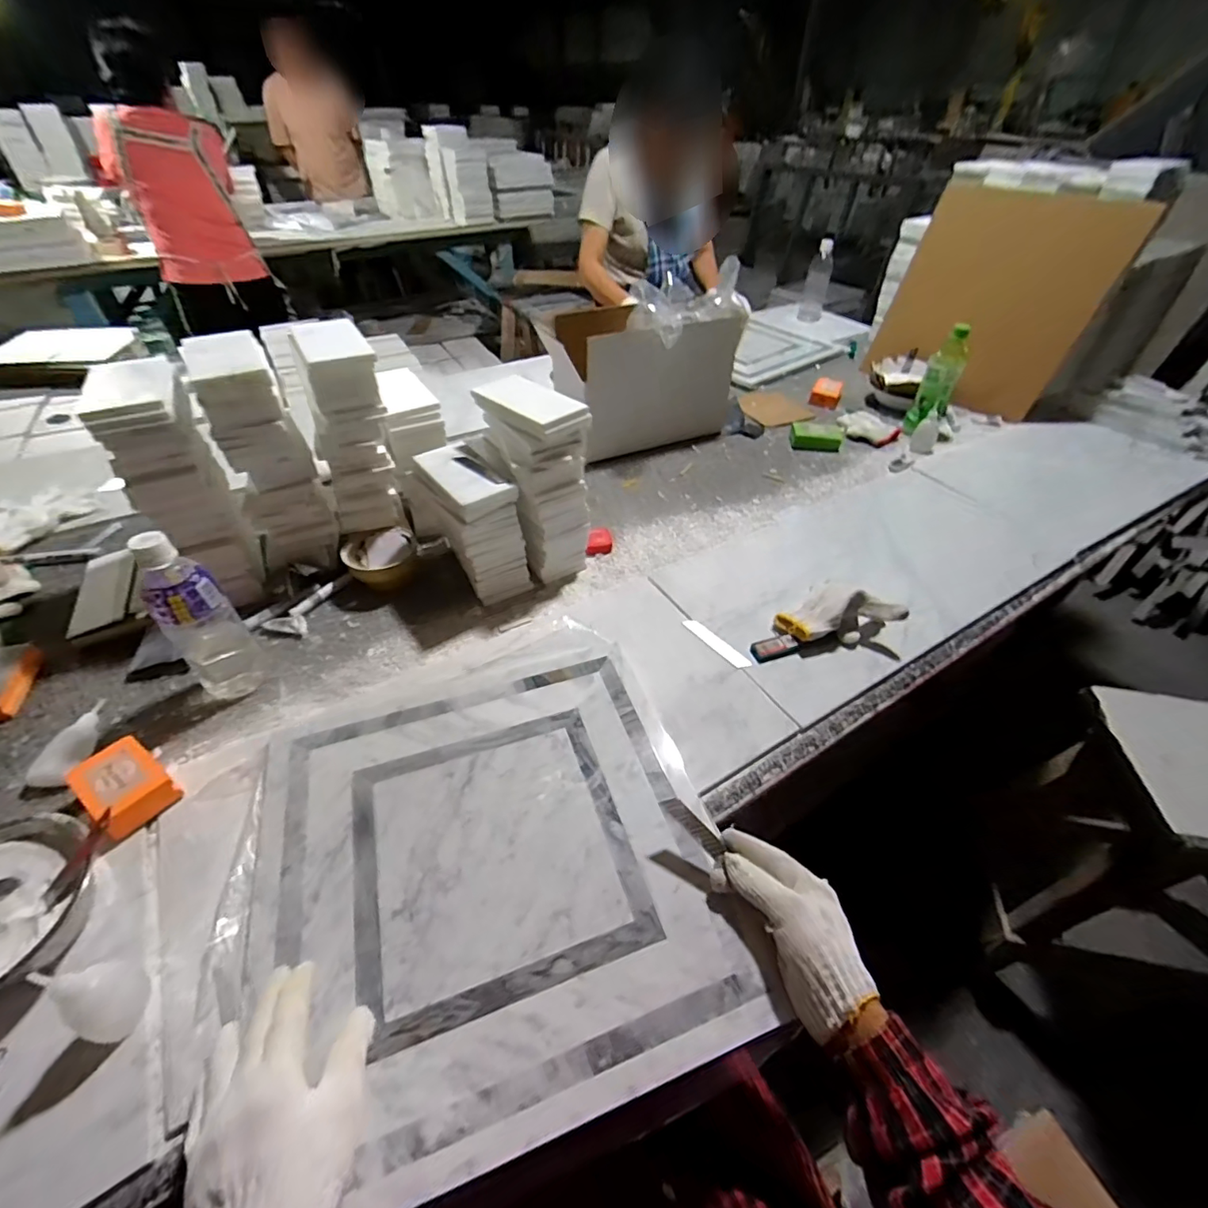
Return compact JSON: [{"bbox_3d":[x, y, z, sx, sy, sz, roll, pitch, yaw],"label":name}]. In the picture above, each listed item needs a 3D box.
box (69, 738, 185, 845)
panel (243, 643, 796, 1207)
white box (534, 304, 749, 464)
[{"bbox_3d":[-0.468,0.175,0.518,0.095,0.033,0.062,30,51,25],"label":"box"},{"bbox_3d":[-0.098,0.224,0.479,0.389,0.012,0.383,-13,47,-15],"label":"panel"},{"bbox_3d":[0.067,-0.448,1.052,0.369,0.217,0.176,-17,48,-19],"label":"white box"}]

